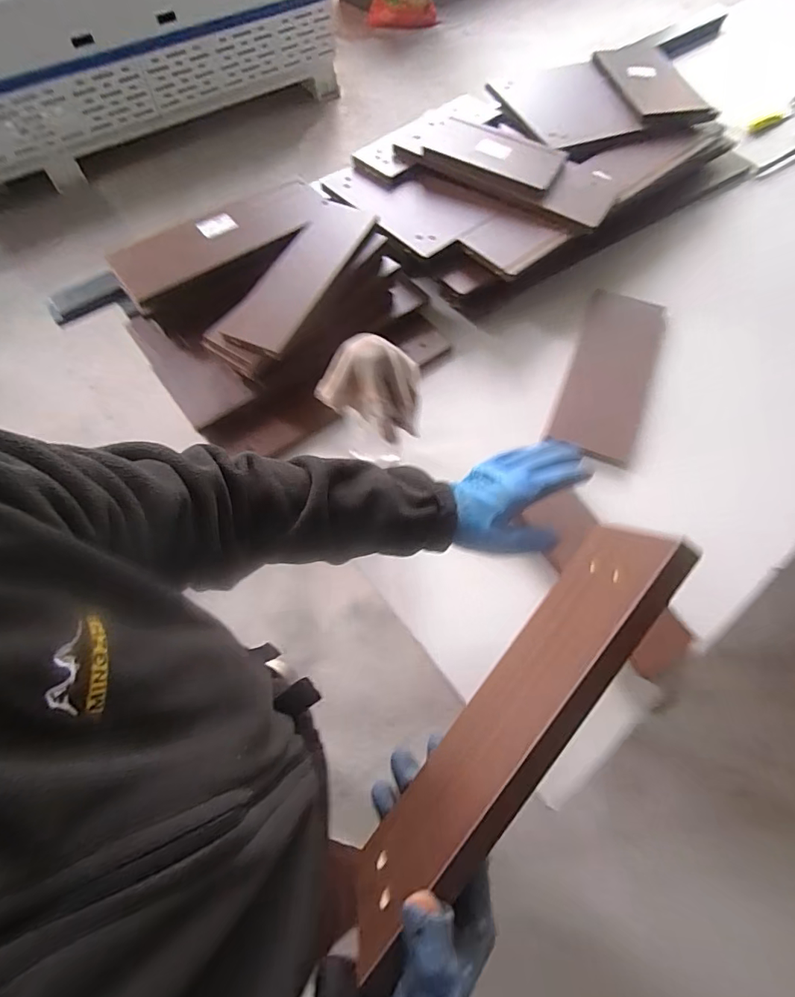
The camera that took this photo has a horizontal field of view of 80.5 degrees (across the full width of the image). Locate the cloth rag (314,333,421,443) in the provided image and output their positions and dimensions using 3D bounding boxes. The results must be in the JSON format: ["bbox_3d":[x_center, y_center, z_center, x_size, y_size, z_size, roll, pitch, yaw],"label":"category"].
[{"bbox_3d":[-0.031,-0.139,0.608,0.143,0.103,0.098,-11,63,-6],"label":"cloth rag"}]

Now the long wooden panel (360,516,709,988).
[{"bbox_3d":[0.077,0.152,0.312,0.018,0.105,0.305,37,88,-9],"label":"long wooden panel"}]

